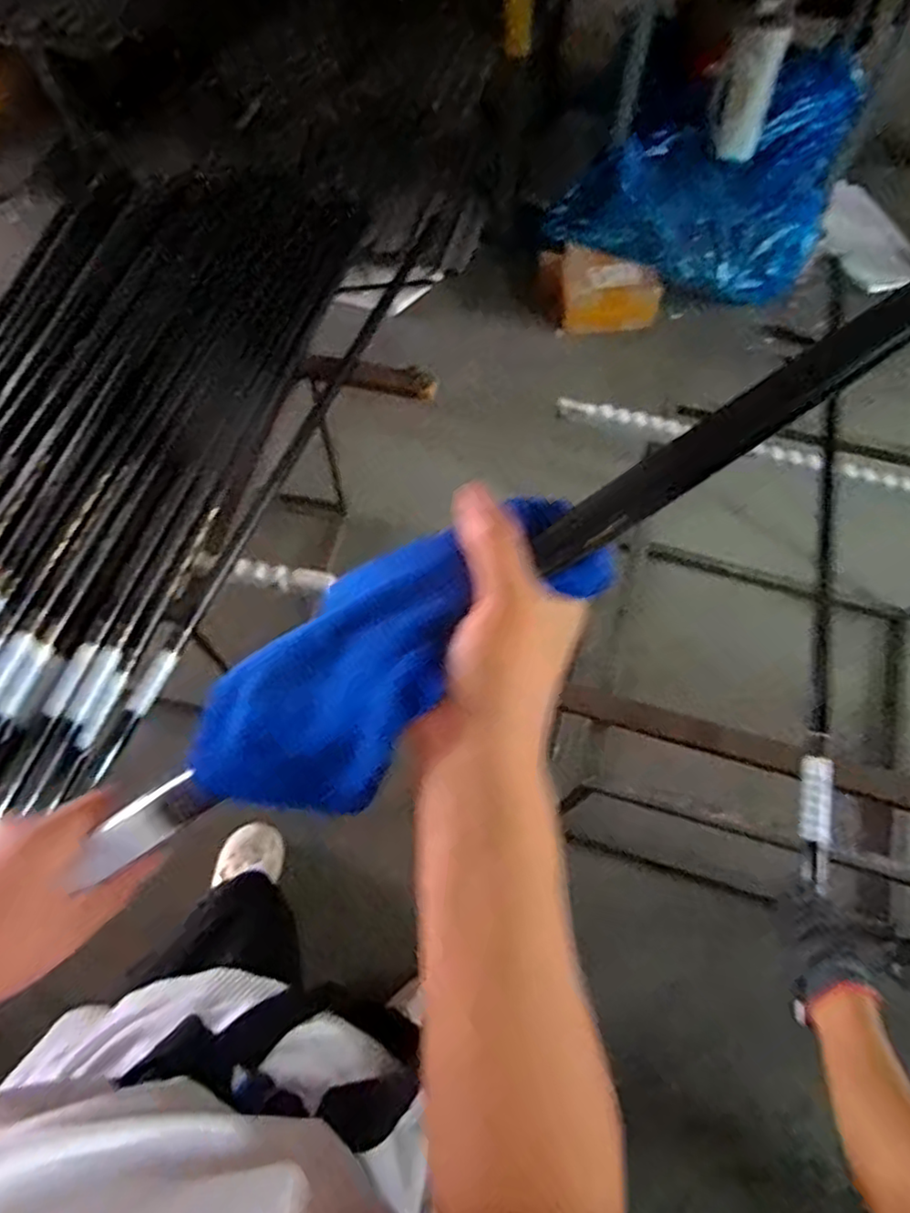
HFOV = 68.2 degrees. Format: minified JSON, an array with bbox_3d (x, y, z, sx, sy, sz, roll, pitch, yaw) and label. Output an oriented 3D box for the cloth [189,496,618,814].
[{"bbox_3d":[-0.031,0.028,0.301,0.208,0.039,0.078,-38,70,11],"label":"cloth"}]

